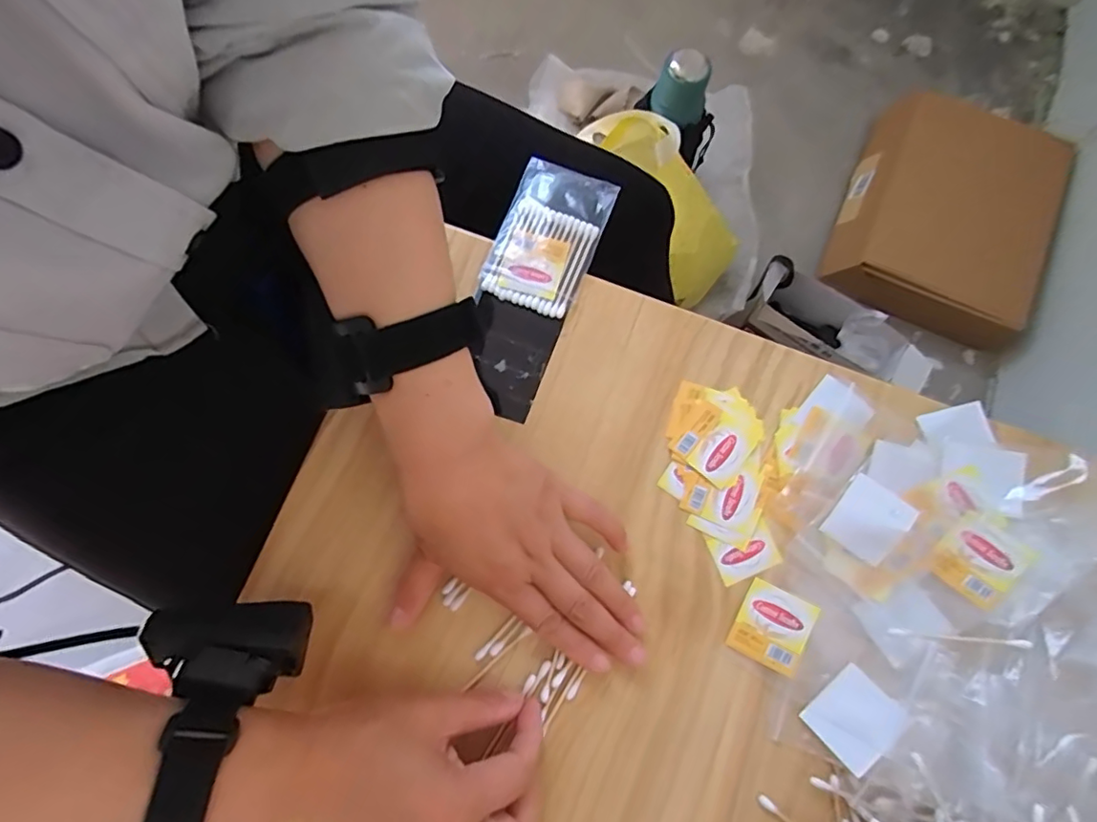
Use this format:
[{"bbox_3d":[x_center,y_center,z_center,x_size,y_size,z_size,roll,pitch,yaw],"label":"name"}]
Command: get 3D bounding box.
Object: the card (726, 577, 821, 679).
[{"bbox_3d":[0.131,0.126,0.329,0.040,0.004,0.043,25,87,13],"label":"card"}]

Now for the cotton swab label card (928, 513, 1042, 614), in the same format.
[{"bbox_3d":[0.251,0.087,0.327,0.042,0.004,0.043,38,92,20],"label":"cotton swab label card"}]

